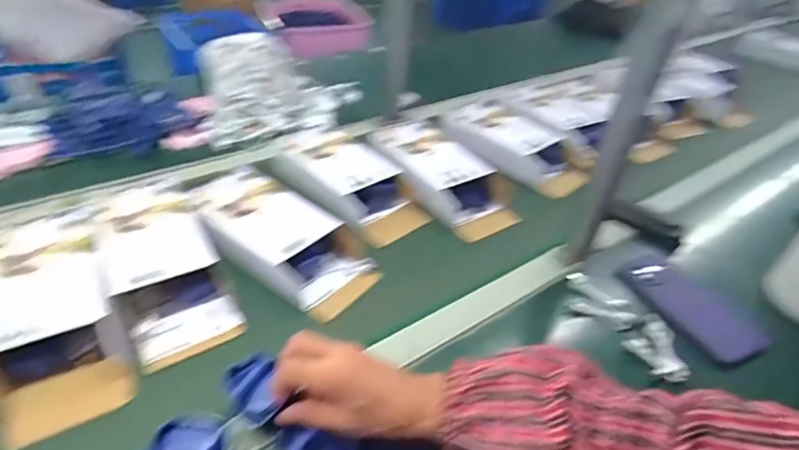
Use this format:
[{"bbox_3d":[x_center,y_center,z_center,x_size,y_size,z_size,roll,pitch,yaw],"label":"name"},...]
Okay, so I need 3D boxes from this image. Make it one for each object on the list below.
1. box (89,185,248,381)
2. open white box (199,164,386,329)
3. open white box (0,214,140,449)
[{"bbox_3d":[-0.277,0.032,0.545,0.111,0.059,0.191,-20,43,-26],"label":"box"},{"bbox_3d":[-0.150,0.019,0.582,0.231,0.073,0.121,24,43,26],"label":"open white box"},{"bbox_3d":[-0.345,0.091,0.464,0.113,0.065,0.220,-20,43,-26],"label":"open white box"}]

